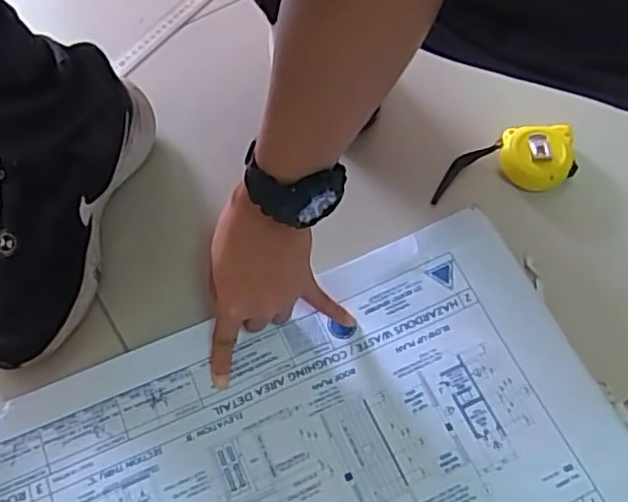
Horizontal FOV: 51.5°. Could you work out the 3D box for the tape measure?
[{"bbox_3d":[0.190,-0.090,0.655,0.138,0.034,0.068,-2,62,-1],"label":"tape measure"}]

